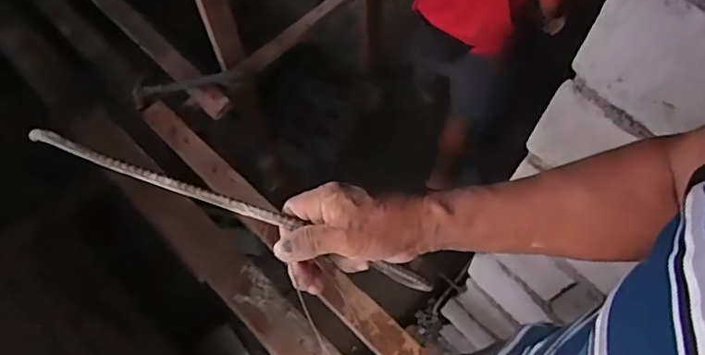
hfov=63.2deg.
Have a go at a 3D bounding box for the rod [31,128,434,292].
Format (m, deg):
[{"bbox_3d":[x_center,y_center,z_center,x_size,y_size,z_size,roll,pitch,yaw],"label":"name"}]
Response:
[{"bbox_3d":[-0.096,0.028,0.494,0.357,0.016,0.017,22,63,-6],"label":"rod"}]

